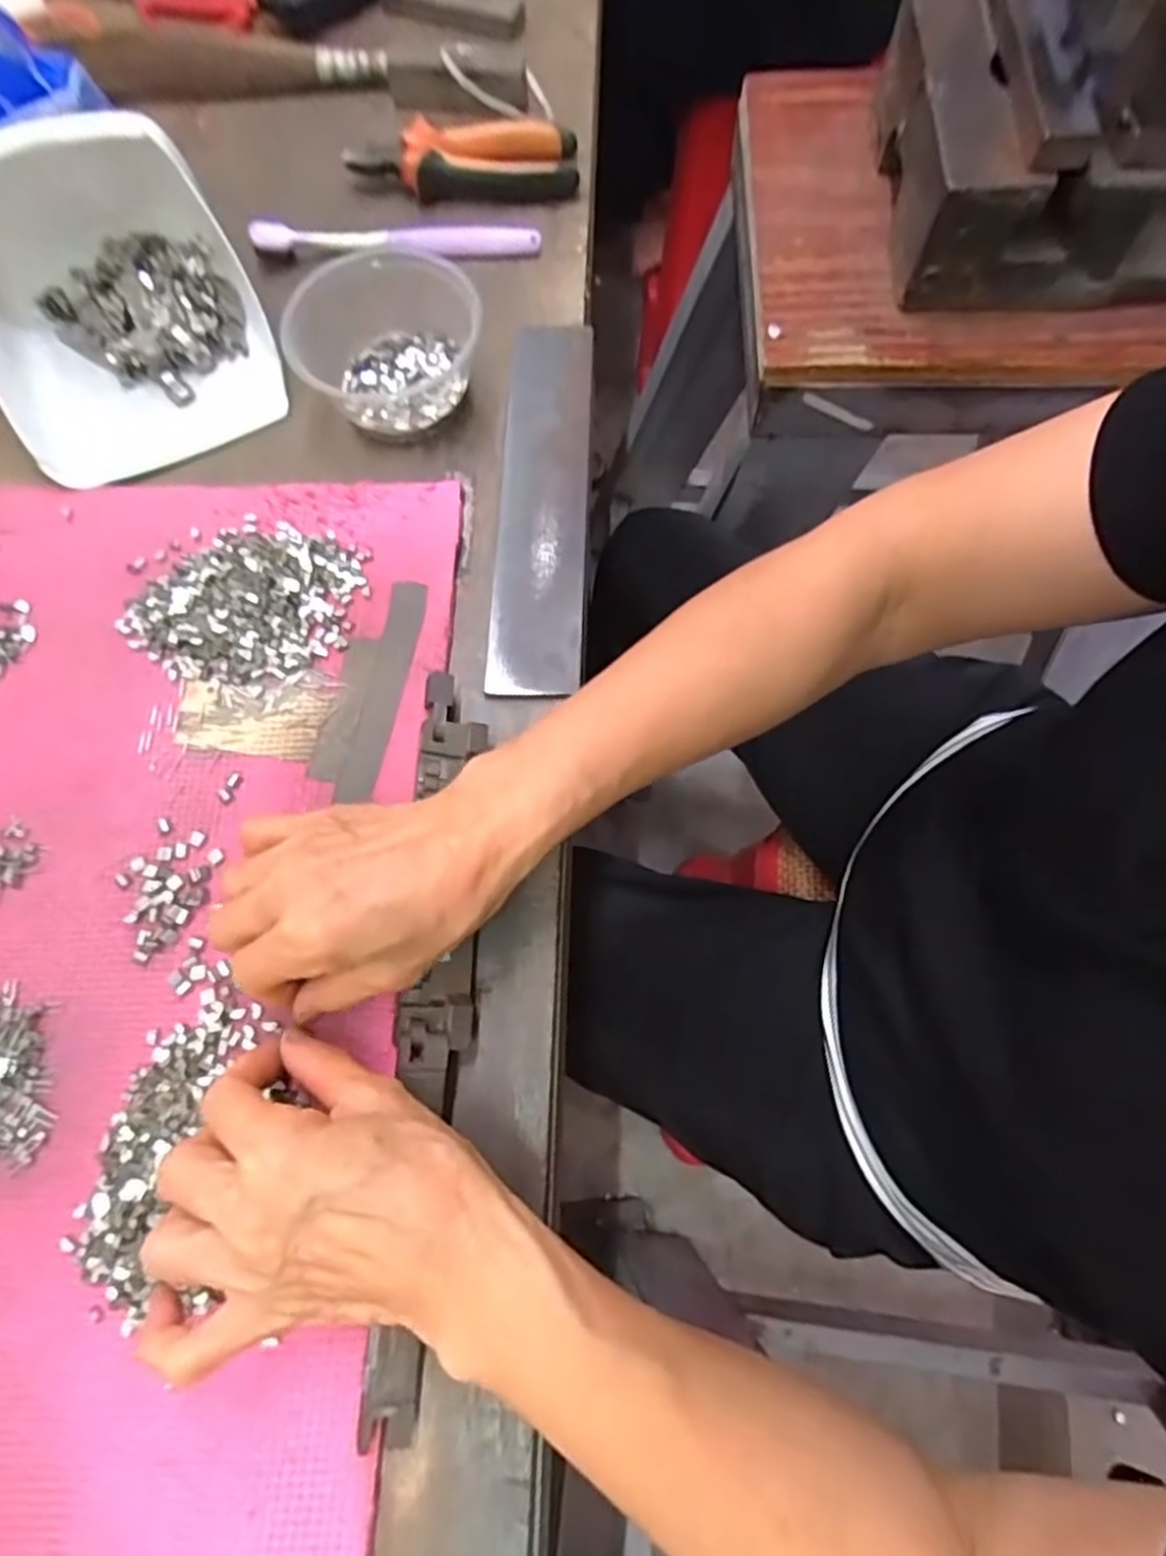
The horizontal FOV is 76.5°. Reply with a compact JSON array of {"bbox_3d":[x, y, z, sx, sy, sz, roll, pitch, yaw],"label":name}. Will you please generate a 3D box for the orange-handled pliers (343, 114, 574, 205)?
[{"bbox_3d":[-0.081,-0.420,0.498,0.152,0.021,0.053,-3,72,-1],"label":"orange-handled pliers"}]

